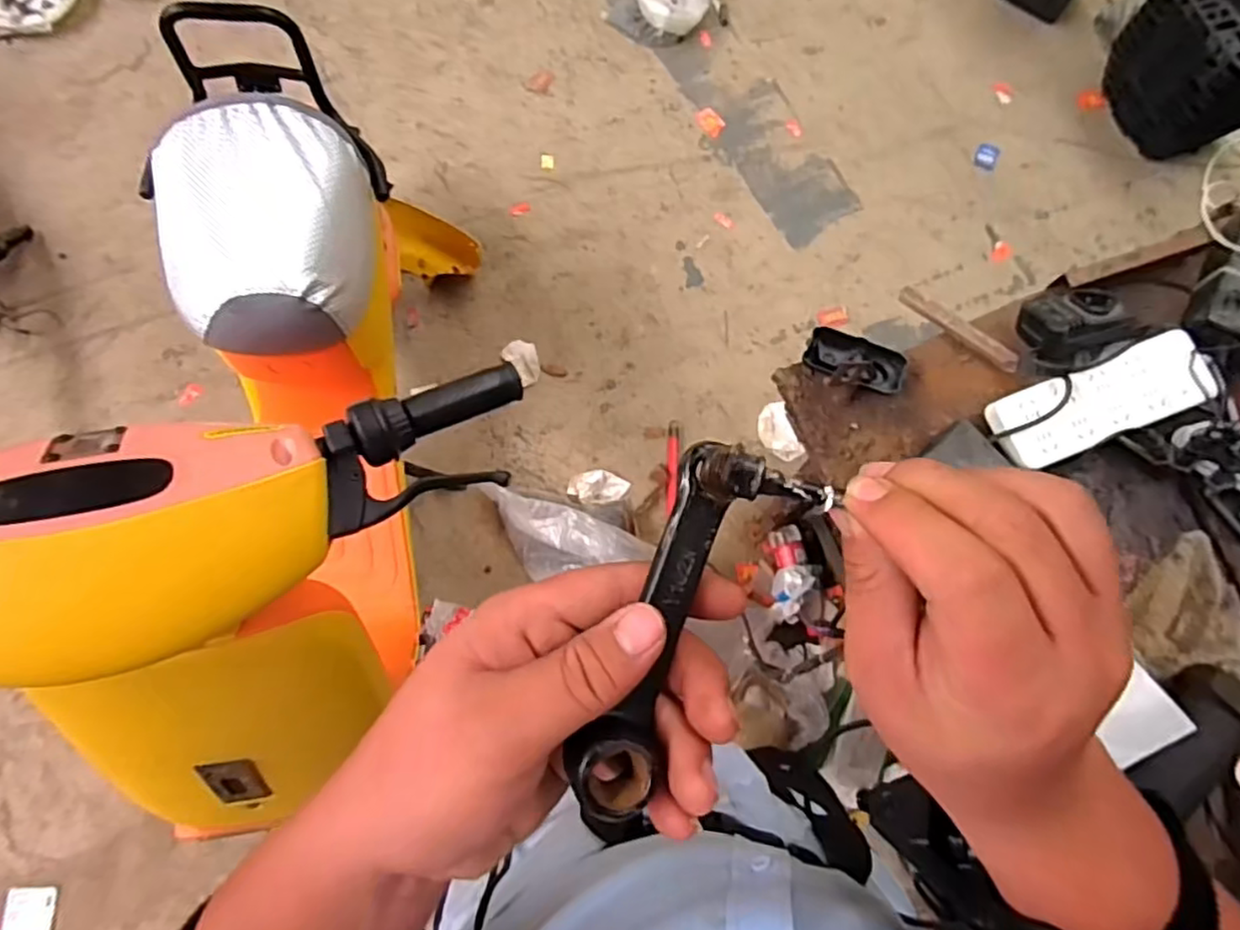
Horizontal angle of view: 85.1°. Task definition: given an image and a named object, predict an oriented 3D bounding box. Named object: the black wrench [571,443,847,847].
[{"bbox_3d":[0.025,0.058,0.223,0.049,0.025,0.124,19,83,7],"label":"black wrench"}]

